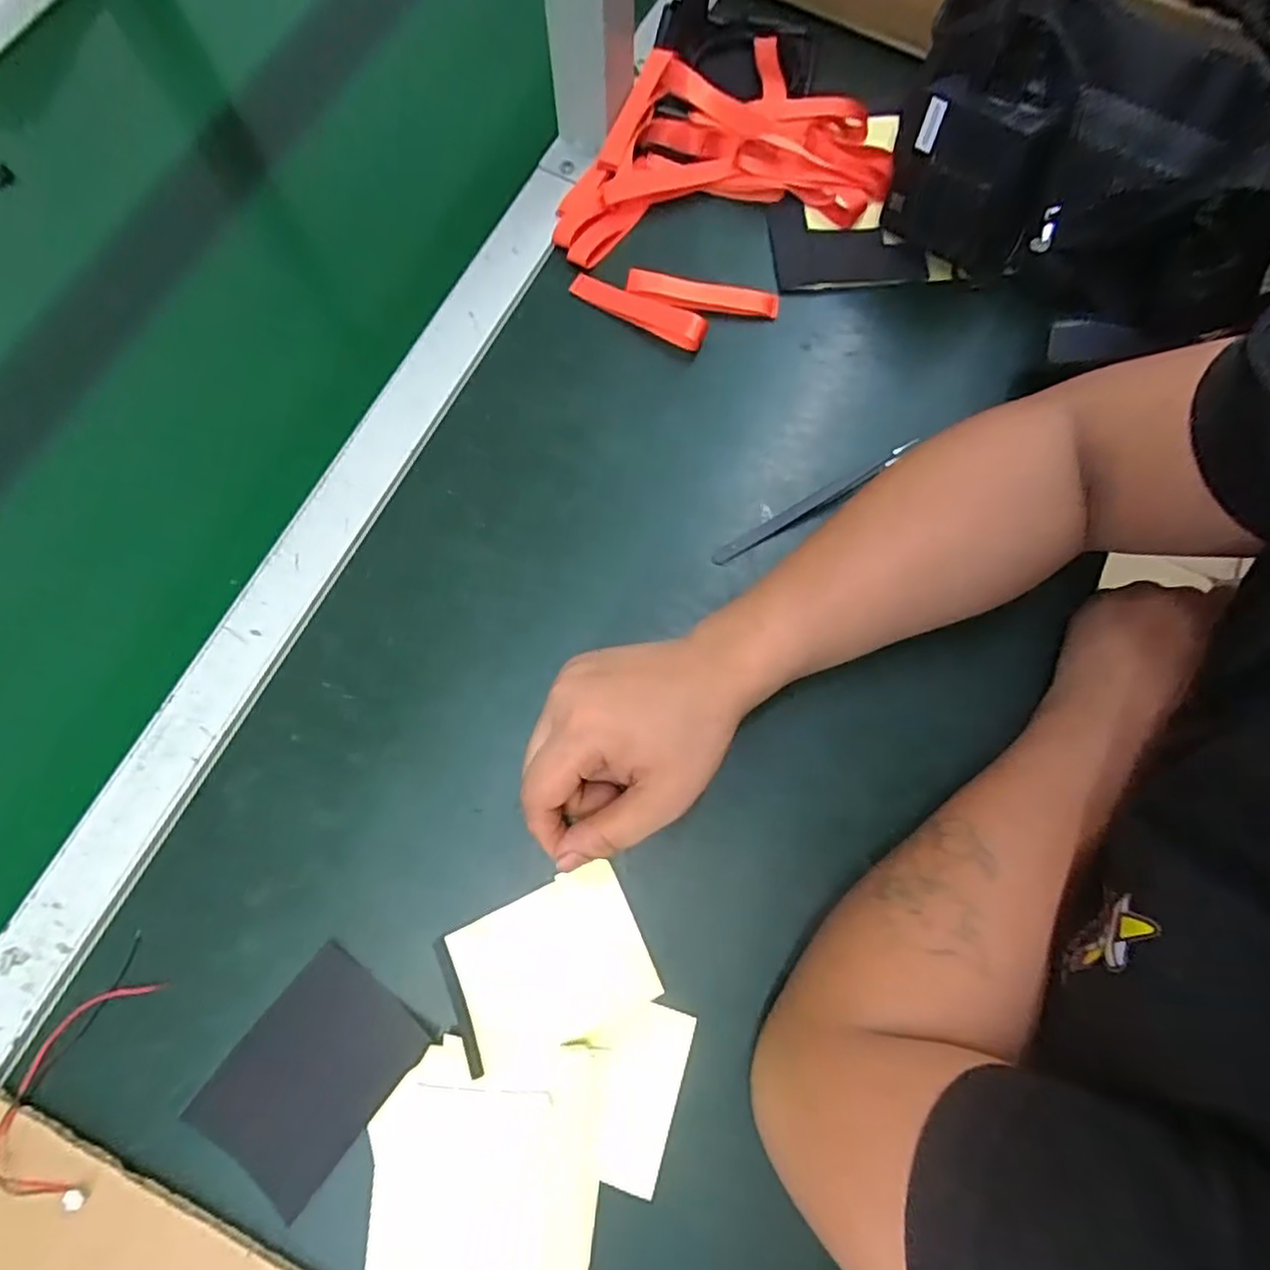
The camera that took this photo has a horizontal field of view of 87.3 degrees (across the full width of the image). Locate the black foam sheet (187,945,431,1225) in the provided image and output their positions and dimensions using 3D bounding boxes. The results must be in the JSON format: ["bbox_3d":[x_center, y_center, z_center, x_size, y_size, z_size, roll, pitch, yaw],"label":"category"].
[{"bbox_3d":[-0.156,0.211,0.322,0.073,0.004,0.096,38,77,9],"label":"black foam sheet"}]

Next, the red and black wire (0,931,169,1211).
[{"bbox_3d":[-0.263,0.201,0.315,0.050,0.010,0.110,11,75,2],"label":"red and black wire"}]

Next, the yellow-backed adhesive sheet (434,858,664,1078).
[{"bbox_3d":[-0.043,0.164,0.331,0.095,0.005,0.069,-21,73,-11],"label":"yellow-backed adhesive sheet"}]

